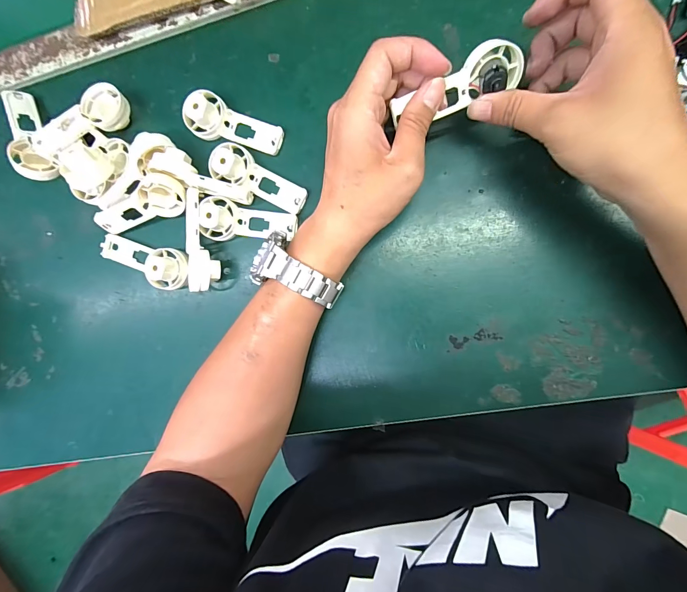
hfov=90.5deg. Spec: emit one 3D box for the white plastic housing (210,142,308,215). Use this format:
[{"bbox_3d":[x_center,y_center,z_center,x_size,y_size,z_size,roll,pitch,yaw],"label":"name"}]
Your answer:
[{"bbox_3d":[-0.076,-0.106,0.309,0.090,0.019,0.032,27,97,-5],"label":"white plastic housing"}]

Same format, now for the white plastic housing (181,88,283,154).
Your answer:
[{"bbox_3d":[-0.099,-0.156,0.311,0.089,0.020,0.037,18,96,-4],"label":"white plastic housing"}]

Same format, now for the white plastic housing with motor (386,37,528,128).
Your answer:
[{"bbox_3d":[0.080,-0.149,0.245,0.093,0.020,0.030,-23,89,12],"label":"white plastic housing with motor"}]

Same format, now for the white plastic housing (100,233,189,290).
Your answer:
[{"bbox_3d":[-0.192,-0.032,0.329,0.097,0.026,0.037,16,95,9],"label":"white plastic housing"}]

